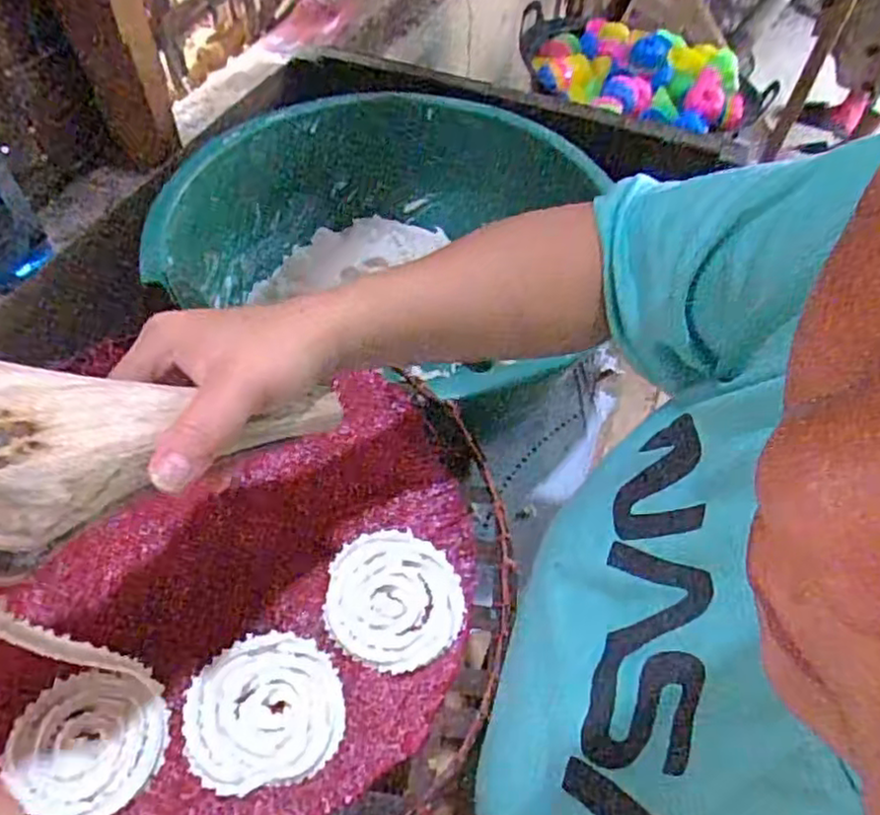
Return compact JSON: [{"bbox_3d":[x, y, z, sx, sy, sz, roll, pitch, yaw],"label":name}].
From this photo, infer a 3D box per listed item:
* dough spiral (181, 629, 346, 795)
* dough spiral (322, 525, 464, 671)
[{"bbox_3d":[-0.096,0.163,0.376,0.082,0.008,0.076,2,54,-2],"label":"dough spiral"},{"bbox_3d":[-0.027,0.113,0.416,0.081,0.010,0.082,2,54,-2],"label":"dough spiral"}]

